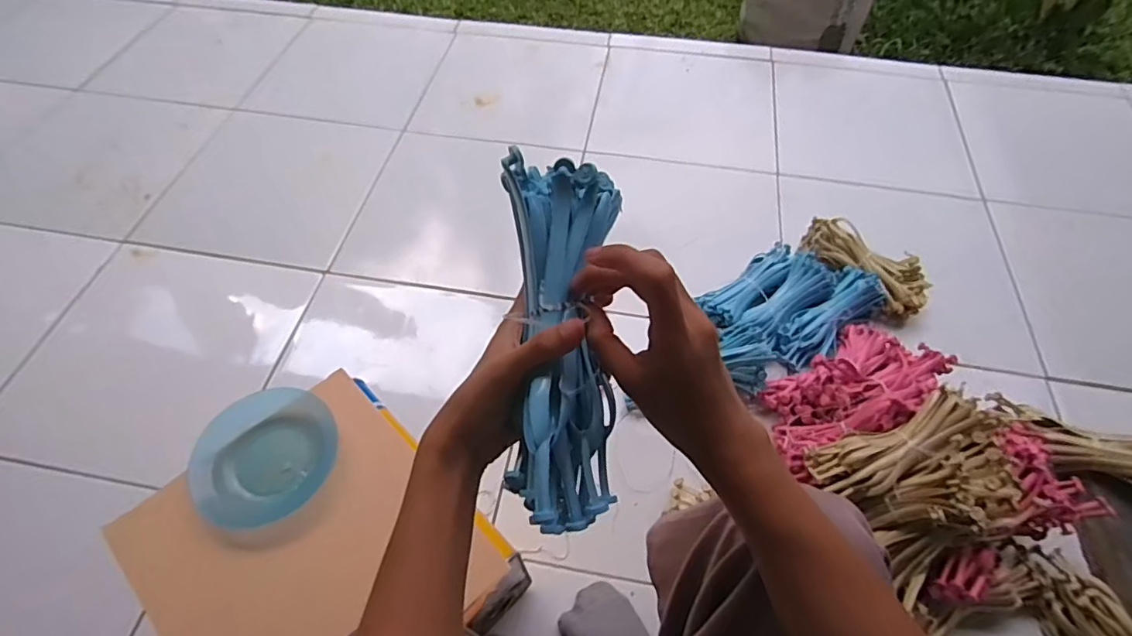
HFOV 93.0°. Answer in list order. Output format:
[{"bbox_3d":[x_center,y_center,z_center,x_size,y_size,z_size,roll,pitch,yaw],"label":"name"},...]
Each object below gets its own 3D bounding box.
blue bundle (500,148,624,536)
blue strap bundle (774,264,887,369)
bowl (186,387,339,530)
[{"bbox_3d":[-0.003,0.010,0.302,0.065,0.046,0.205,-2,78,-1],"label":"blue bundle"},{"bbox_3d":[0.421,-0.003,0.852,0.216,0.050,0.084,-38,65,-21],"label":"blue strap bundle"},{"bbox_3d":[-0.286,0.129,0.515,0.126,0.034,0.116,0,58,1],"label":"bowl"}]

